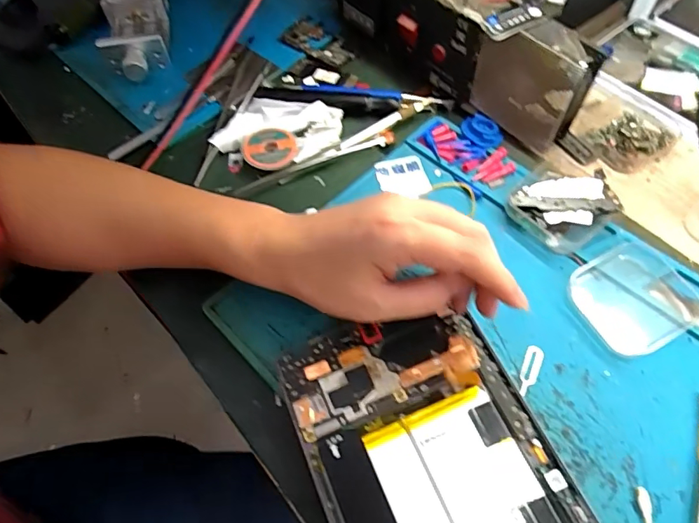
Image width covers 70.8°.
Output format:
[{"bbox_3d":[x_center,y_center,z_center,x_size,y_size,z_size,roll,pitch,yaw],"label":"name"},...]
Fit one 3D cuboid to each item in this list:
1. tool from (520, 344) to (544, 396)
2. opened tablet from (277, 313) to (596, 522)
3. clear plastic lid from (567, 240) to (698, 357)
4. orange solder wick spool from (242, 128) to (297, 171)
[{"bbox_3d":[0.112,0.068,0.304,0.011,0.004,0.035,26,63,6],"label":"tool"},{"bbox_3d":[0.051,0.121,0.268,0.125,0.007,0.203,-21,61,-9],"label":"opened tablet"},{"bbox_3d":[0.187,0.023,0.319,0.071,0.012,0.063,-25,62,-11],"label":"clear plastic lid"},{"bbox_3d":[-0.065,-0.090,0.400,0.042,0.012,0.038,-13,60,-5],"label":"orange solder wick spool"}]

